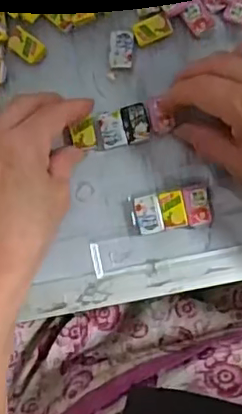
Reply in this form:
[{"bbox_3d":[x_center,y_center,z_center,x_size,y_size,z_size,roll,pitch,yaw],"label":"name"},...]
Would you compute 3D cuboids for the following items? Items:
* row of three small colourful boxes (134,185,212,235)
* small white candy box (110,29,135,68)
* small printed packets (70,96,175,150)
[{"bbox_3d":[0.036,0.002,0.408,0.050,0.008,0.027,-10,87,4],"label":"row of three small colourful boxes"},{"bbox_3d":[0.001,-0.111,0.415,0.016,0.005,0.026,1,88,4],"label":"small white candy box"},{"bbox_3d":[0.001,-0.057,0.413,0.070,0.005,0.027,-12,87,7],"label":"small printed packets"}]

